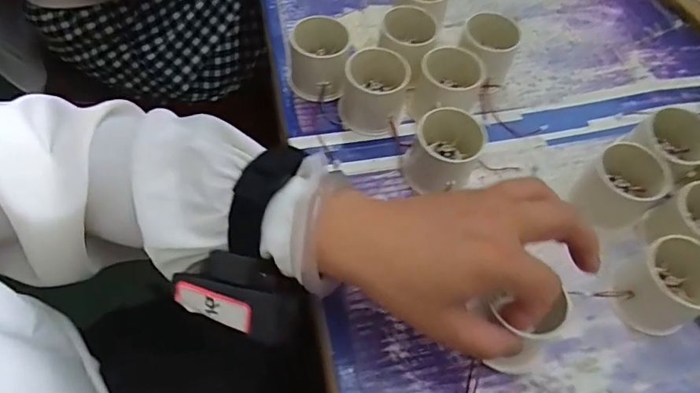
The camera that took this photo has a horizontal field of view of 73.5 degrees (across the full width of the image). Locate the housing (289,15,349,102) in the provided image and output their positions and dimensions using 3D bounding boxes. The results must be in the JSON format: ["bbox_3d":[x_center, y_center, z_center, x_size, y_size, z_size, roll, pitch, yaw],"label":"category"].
[{"bbox_3d":[-0.028,-0.121,0.409,0.054,0.053,0.054,4,59,-1],"label":"housing"}]

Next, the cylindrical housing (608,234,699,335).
[{"bbox_3d":[0.216,0.062,0.322,0.063,0.048,0.055,-28,65,-18],"label":"cylindrical housing"}]

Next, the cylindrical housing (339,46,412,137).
[{"bbox_3d":[0.020,-0.092,0.395,0.053,0.051,0.058,1,60,-2],"label":"cylindrical housing"}]

